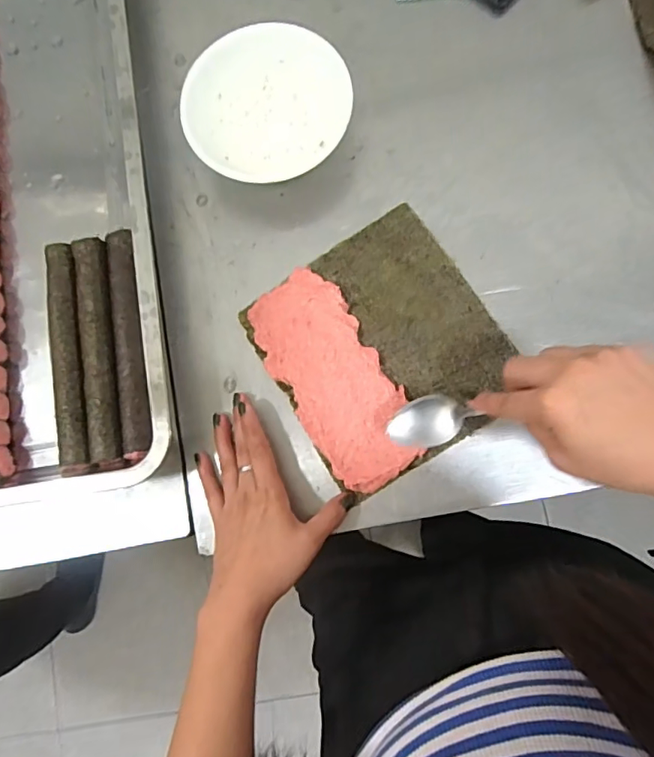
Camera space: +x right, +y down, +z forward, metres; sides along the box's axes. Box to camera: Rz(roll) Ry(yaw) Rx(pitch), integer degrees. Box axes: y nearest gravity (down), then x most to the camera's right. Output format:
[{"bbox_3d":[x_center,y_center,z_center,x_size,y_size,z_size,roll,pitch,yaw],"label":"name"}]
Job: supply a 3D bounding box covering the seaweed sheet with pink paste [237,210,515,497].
[{"bbox_3d":[0.047,-0.026,0.445,0.180,0.012,0.196,-33,80,1],"label":"seaweed sheet with pink paste"}]

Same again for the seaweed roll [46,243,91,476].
[{"bbox_3d":[-0.227,-0.018,0.466,0.026,0.030,0.204,-9,81,5],"label":"seaweed roll"}]

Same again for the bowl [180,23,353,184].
[{"bbox_3d":[-0.054,-0.245,0.472,0.141,0.048,0.132,-1,82,6],"label":"bowl"}]

